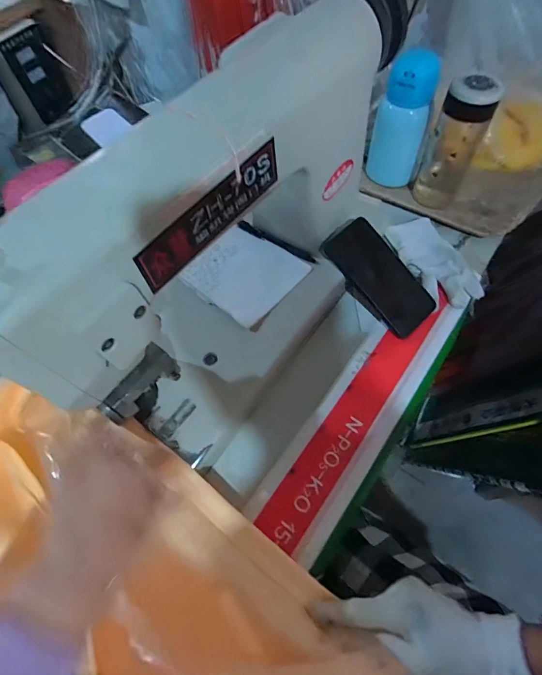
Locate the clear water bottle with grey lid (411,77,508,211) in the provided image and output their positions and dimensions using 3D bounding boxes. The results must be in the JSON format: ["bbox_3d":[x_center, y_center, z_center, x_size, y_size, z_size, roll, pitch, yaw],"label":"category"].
[{"bbox_3d":[0.262,-0.274,0.544,0.067,0.177,0.055,22,65,14],"label":"clear water bottle with grey lid"}]

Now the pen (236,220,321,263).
[{"bbox_3d":[0.008,-0.136,0.532,0.130,0.011,0.013,30,67,17],"label":"pen"}]

